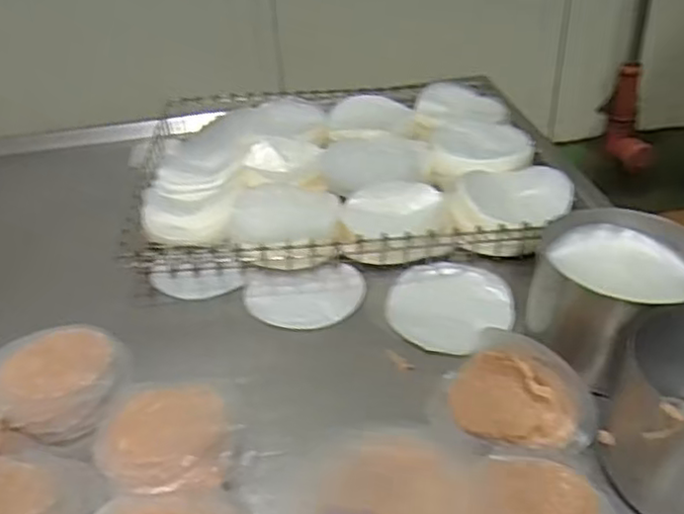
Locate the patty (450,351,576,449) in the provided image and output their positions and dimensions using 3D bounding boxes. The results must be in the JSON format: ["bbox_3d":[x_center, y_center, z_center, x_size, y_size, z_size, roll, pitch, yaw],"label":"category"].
[{"bbox_3d":[0.137,0.116,0.558,0.102,0.020,0.070,1,75,34],"label":"patty"}]

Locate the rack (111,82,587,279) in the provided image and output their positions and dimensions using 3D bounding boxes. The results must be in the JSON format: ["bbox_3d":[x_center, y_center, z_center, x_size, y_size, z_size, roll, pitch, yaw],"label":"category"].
[{"bbox_3d":[0.000,-0.132,0.882,0.502,0.048,0.433,-5,35,-1],"label":"rack"}]

